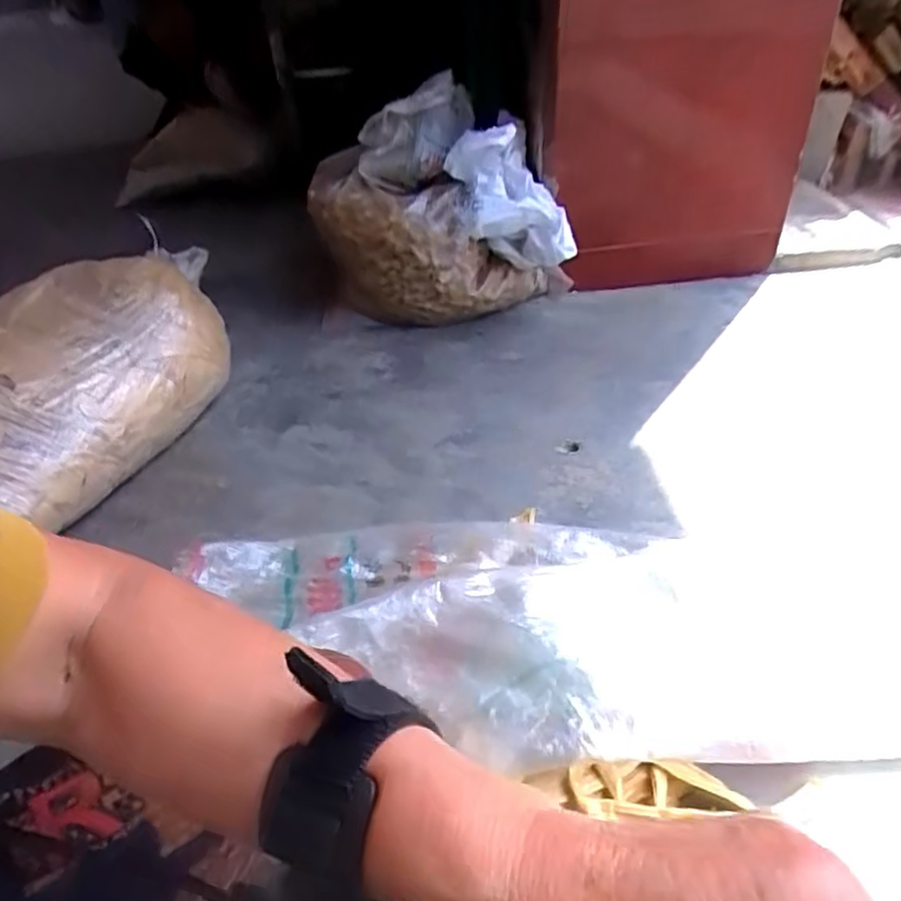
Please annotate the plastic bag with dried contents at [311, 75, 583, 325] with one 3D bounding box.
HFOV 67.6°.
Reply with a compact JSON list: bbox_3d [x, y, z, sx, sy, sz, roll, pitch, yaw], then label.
[{"bbox_3d":[-0.035,-0.491,1.376,0.478,0.359,0.364,-9,40,-4],"label":"plastic bag with dried contents"}]

